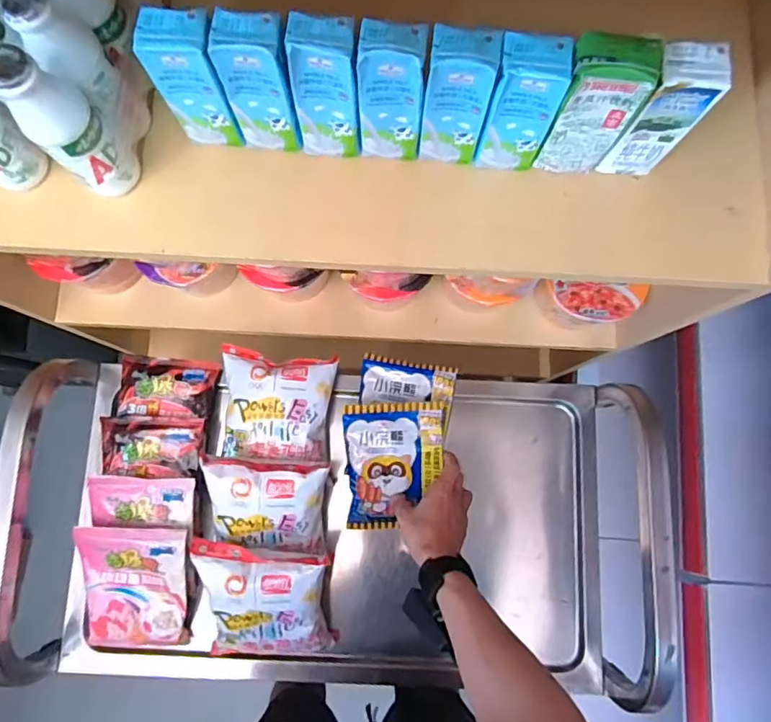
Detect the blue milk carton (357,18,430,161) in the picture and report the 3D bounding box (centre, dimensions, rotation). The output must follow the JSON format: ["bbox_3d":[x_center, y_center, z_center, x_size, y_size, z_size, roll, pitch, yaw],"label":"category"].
[{"bbox_3d":[0.005,-0.212,0.427,0.049,0.113,0.040,6,80,0],"label":"blue milk carton"}]

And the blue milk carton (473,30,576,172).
[{"bbox_3d":[0.109,-0.202,0.427,0.052,0.114,0.035,7,80,1],"label":"blue milk carton"}]

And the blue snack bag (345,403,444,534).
[{"bbox_3d":[0.012,0.138,0.697,0.124,0.030,0.165,-2,92,-3],"label":"blue snack bag"}]

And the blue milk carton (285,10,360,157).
[{"bbox_3d":[-0.047,-0.216,0.428,0.049,0.117,0.037,6,80,1],"label":"blue milk carton"}]

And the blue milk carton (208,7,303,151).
[{"bbox_3d":[-0.099,-0.220,0.429,0.052,0.113,0.033,2,80,0],"label":"blue milk carton"}]

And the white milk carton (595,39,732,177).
[{"bbox_3d":[0.220,-0.198,0.429,0.048,0.116,0.034,5,80,0],"label":"white milk carton"}]

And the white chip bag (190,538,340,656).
[{"bbox_3d":[-0.139,0.290,0.625,0.156,0.055,0.173,-1,111,-2],"label":"white chip bag"}]

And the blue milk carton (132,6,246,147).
[{"bbox_3d":[-0.153,-0.222,0.425,0.051,0.115,0.031,-3,80,-1],"label":"blue milk carton"}]

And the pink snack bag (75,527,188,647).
[{"bbox_3d":[-0.310,0.279,0.668,0.134,0.040,0.159,0,101,4],"label":"pink snack bag"}]

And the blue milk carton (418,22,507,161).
[{"bbox_3d":[0.057,-0.208,0.426,0.049,0.114,0.035,8,80,1],"label":"blue milk carton"}]

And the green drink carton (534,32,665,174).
[{"bbox_3d":[0.163,-0.200,0.423,0.060,0.126,0.035,3,80,0],"label":"green drink carton"}]

